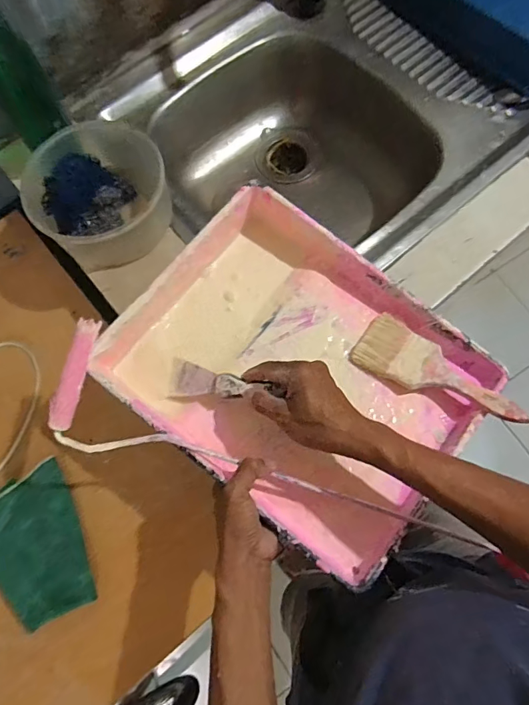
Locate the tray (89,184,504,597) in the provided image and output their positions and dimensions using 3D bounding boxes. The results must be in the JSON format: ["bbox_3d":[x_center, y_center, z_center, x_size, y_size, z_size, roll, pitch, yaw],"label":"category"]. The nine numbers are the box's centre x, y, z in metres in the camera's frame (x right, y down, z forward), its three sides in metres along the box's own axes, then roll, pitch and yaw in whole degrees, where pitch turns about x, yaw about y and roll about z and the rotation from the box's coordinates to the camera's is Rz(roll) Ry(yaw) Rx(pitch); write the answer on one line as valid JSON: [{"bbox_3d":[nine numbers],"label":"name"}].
[{"bbox_3d":[0.037,0.020,0.474,0.347,0.067,0.271,38,79,10],"label":"tray"}]

